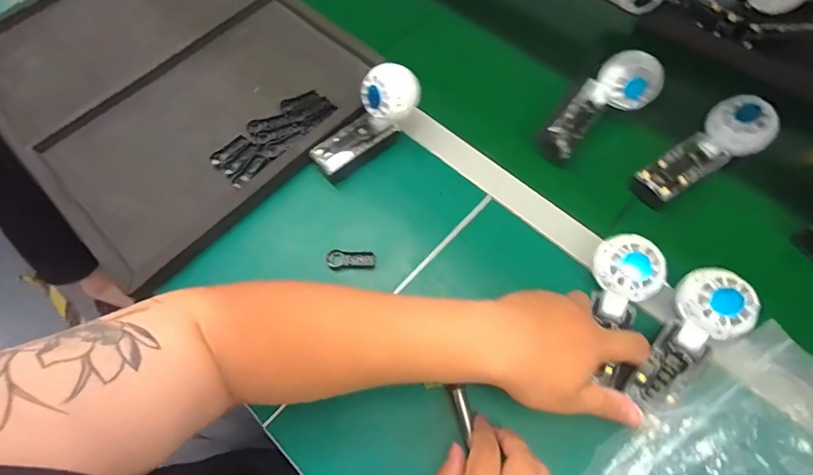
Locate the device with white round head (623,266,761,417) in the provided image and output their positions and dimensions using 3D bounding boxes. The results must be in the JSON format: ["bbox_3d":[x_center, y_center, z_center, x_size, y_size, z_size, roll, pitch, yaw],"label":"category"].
[{"bbox_3d":[0.261,0.102,0.394,0.057,0.039,0.155,38,83,18],"label":"device with white round head"}]

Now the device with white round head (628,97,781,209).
[{"bbox_3d":[0.341,-0.098,0.485,0.164,0.042,0.063,-35,67,-1],"label":"device with white round head"}]

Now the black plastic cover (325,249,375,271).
[{"bbox_3d":[-0.063,0.026,0.473,0.055,0.007,0.022,7,64,5],"label":"black plastic cover"}]

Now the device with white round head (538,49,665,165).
[{"bbox_3d":[0.230,-0.153,0.508,0.160,0.039,0.064,-42,68,2],"label":"device with white round head"}]

